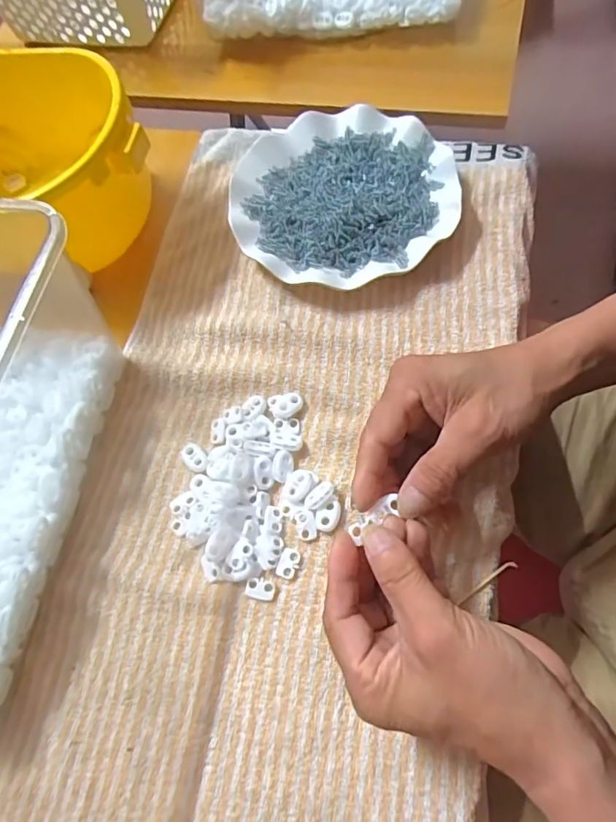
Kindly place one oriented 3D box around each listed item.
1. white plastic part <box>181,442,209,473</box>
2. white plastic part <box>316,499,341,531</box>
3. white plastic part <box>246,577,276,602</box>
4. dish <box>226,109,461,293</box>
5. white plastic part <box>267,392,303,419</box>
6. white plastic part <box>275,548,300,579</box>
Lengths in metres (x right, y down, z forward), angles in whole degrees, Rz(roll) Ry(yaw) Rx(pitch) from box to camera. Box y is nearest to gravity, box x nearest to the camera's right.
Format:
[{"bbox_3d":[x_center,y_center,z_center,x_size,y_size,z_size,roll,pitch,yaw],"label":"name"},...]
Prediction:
[{"bbox_3d":[-0.080,0.032,0.365,0.015,0.004,0.023,-39,67,-9],"label":"white plastic part"},{"bbox_3d":[0.013,0.068,0.338,0.015,0.004,0.021,11,69,13],"label":"white plastic part"},{"bbox_3d":[-0.030,0.112,0.327,0.019,0.004,0.012,10,69,12],"label":"white plastic part"},{"bbox_3d":[0.028,-0.179,0.423,0.179,0.024,0.177,-3,66,7],"label":"dish"},{"bbox_3d":[-0.016,-0.004,0.370,0.025,0.005,0.019,-6,66,5],"label":"white plastic part"},{"bbox_3d":[-0.013,0.097,0.331,0.012,0.004,0.018,17,70,15],"label":"white plastic part"}]

